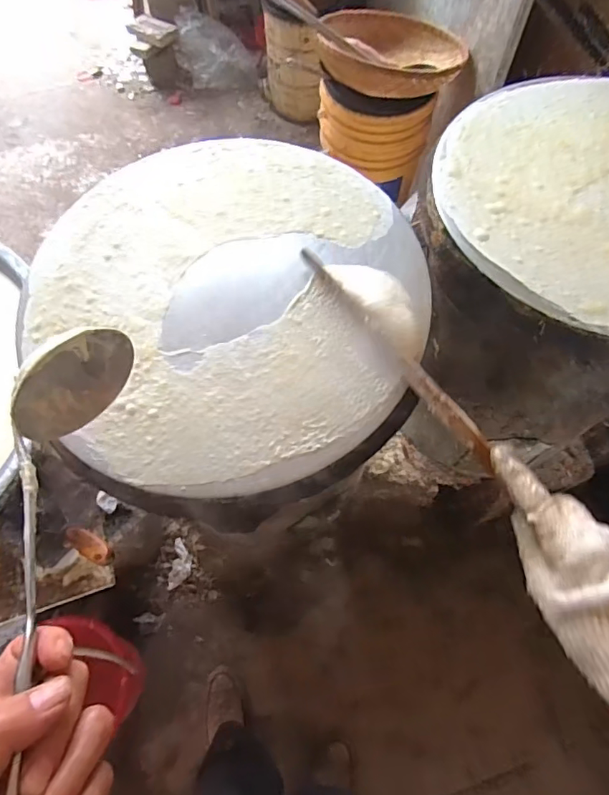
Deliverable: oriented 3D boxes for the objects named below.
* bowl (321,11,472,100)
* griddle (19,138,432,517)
[{"bbox_3d":[0.223,-0.849,1.227,0.348,0.103,0.369,0,65,1],"label":"bowl"},{"bbox_3d":[-0.071,-0.095,0.483,0.362,0.036,0.394,0,65,1],"label":"griddle"}]

